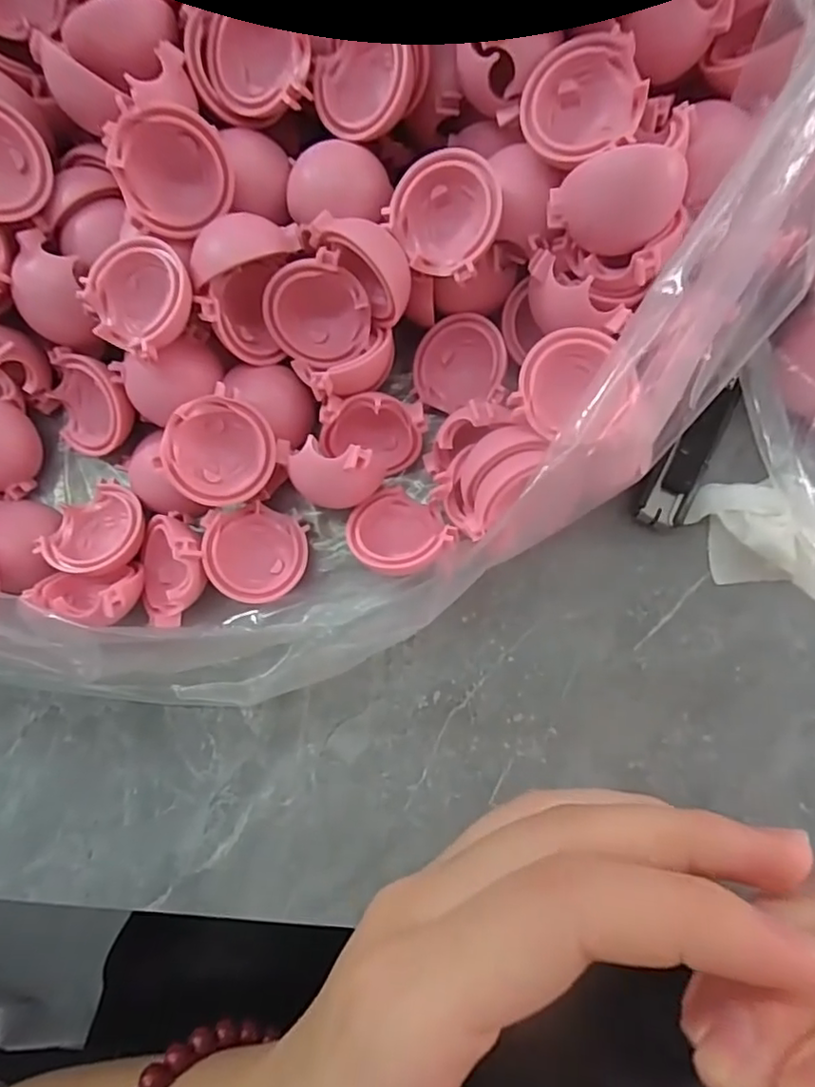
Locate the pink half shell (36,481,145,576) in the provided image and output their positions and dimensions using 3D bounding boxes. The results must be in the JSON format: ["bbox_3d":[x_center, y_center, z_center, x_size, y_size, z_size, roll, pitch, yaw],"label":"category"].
[{"bbox_3d":[-0.092,-0.003,0.181,0.030,0.013,0.030,12,63,23],"label":"pink half shell"}]

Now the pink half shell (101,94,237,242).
[{"bbox_3d":[-0.063,-0.099,0.157,0.028,0.030,0.016,-25,43,3],"label":"pink half shell"}]

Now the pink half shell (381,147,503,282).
[{"bbox_3d":[0.012,-0.087,0.158,0.030,0.016,0.028,48,118,16],"label":"pink half shell"}]

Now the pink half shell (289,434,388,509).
[{"bbox_3d":[-0.020,-0.018,0.172,0.024,0.022,0.016,13,84,2],"label":"pink half shell"}]

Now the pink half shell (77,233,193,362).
[{"bbox_3d":[-0.072,-0.066,0.159,0.030,0.013,0.027,37,85,4],"label":"pink half shell"}]

